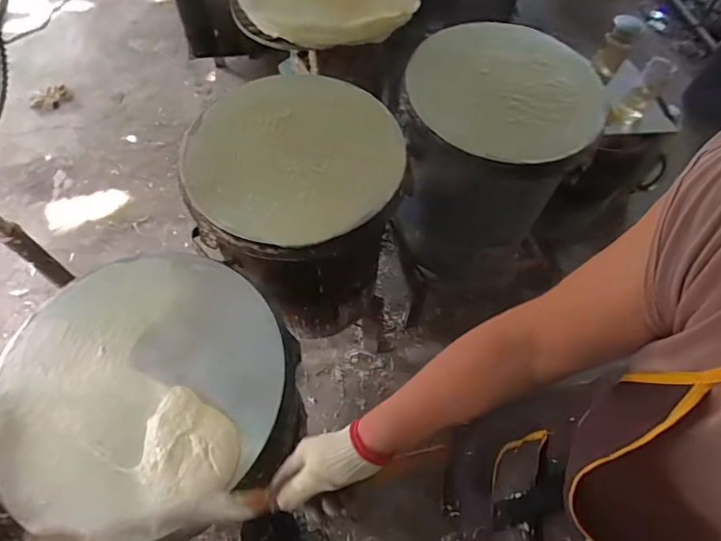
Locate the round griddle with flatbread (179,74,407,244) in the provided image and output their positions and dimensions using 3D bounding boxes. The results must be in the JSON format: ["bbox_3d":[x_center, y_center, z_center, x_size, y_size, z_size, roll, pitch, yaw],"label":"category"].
[{"bbox_3d":[-0.105,-0.207,0.804,0.326,0.049,0.375,39,67,2],"label":"round griddle with flatbread"}]

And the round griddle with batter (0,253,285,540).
[{"bbox_3d":[-0.303,0.153,0.635,0.369,0.068,0.364,0,62,-1],"label":"round griddle with batter"}]

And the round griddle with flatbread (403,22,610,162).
[{"bbox_3d":[0.300,-0.361,0.919,0.358,0.054,0.361,3,70,-8],"label":"round griddle with flatbread"}]

